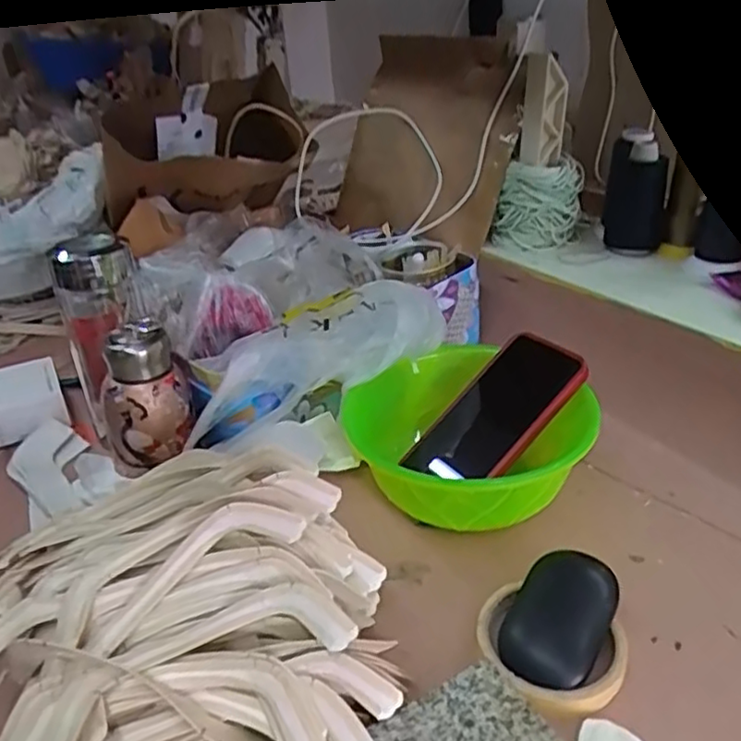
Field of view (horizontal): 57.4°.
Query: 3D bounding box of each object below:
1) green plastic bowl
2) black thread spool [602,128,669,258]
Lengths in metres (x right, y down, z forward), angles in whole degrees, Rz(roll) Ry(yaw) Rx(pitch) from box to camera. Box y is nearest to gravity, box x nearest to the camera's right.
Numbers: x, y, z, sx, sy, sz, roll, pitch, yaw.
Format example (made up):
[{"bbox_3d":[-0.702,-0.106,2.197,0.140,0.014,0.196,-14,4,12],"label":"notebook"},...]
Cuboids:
[{"bbox_3d":[0.081,0.061,0.536,0.159,0.089,0.168,-4,29,2],"label":"green plastic bowl"},{"bbox_3d":[0.283,-0.188,0.724,0.062,0.114,0.058,6,32,18],"label":"black thread spool"}]

